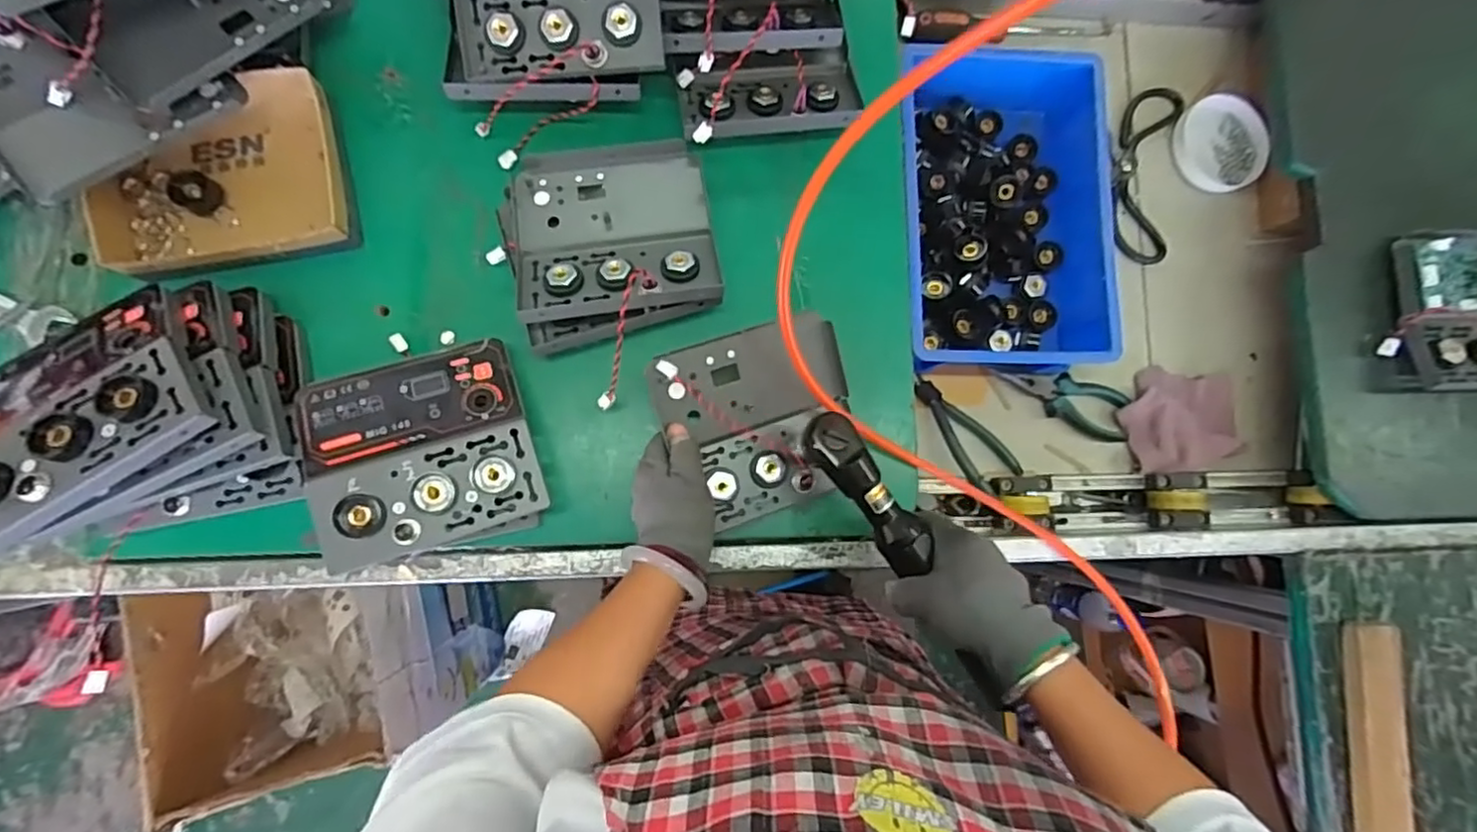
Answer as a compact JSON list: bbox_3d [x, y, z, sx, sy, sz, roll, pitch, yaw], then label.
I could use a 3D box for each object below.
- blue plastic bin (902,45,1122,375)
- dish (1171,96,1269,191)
[{"bbox_3d":[0.247,-0.203,0.643,0.195,0.079,0.311,-1,85,-6],"label":"blue plastic bin"},{"bbox_3d":[0.519,-0.297,0.705,0.095,0.019,0.100,1,85,-5],"label":"dish"}]

